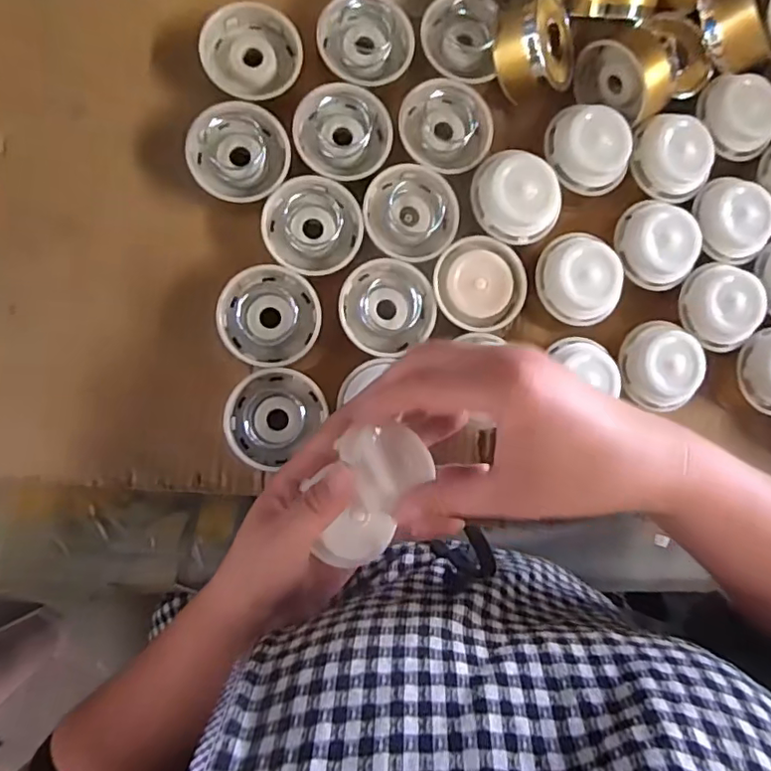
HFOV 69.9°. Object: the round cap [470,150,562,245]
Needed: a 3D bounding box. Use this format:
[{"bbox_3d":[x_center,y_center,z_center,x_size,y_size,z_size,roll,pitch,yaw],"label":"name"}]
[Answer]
[{"bbox_3d":[0.093,-0.131,0.383,0.059,0.019,0.055,3,88,-9],"label":"round cap"}]

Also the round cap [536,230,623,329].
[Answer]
[{"bbox_3d":[0.140,-0.076,0.396,0.063,0.020,0.053,33,83,-6],"label":"round cap"}]

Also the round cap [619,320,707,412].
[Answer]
[{"bbox_3d":[0.202,-0.015,0.398,0.054,0.021,0.064,-7,89,-9],"label":"round cap"}]

